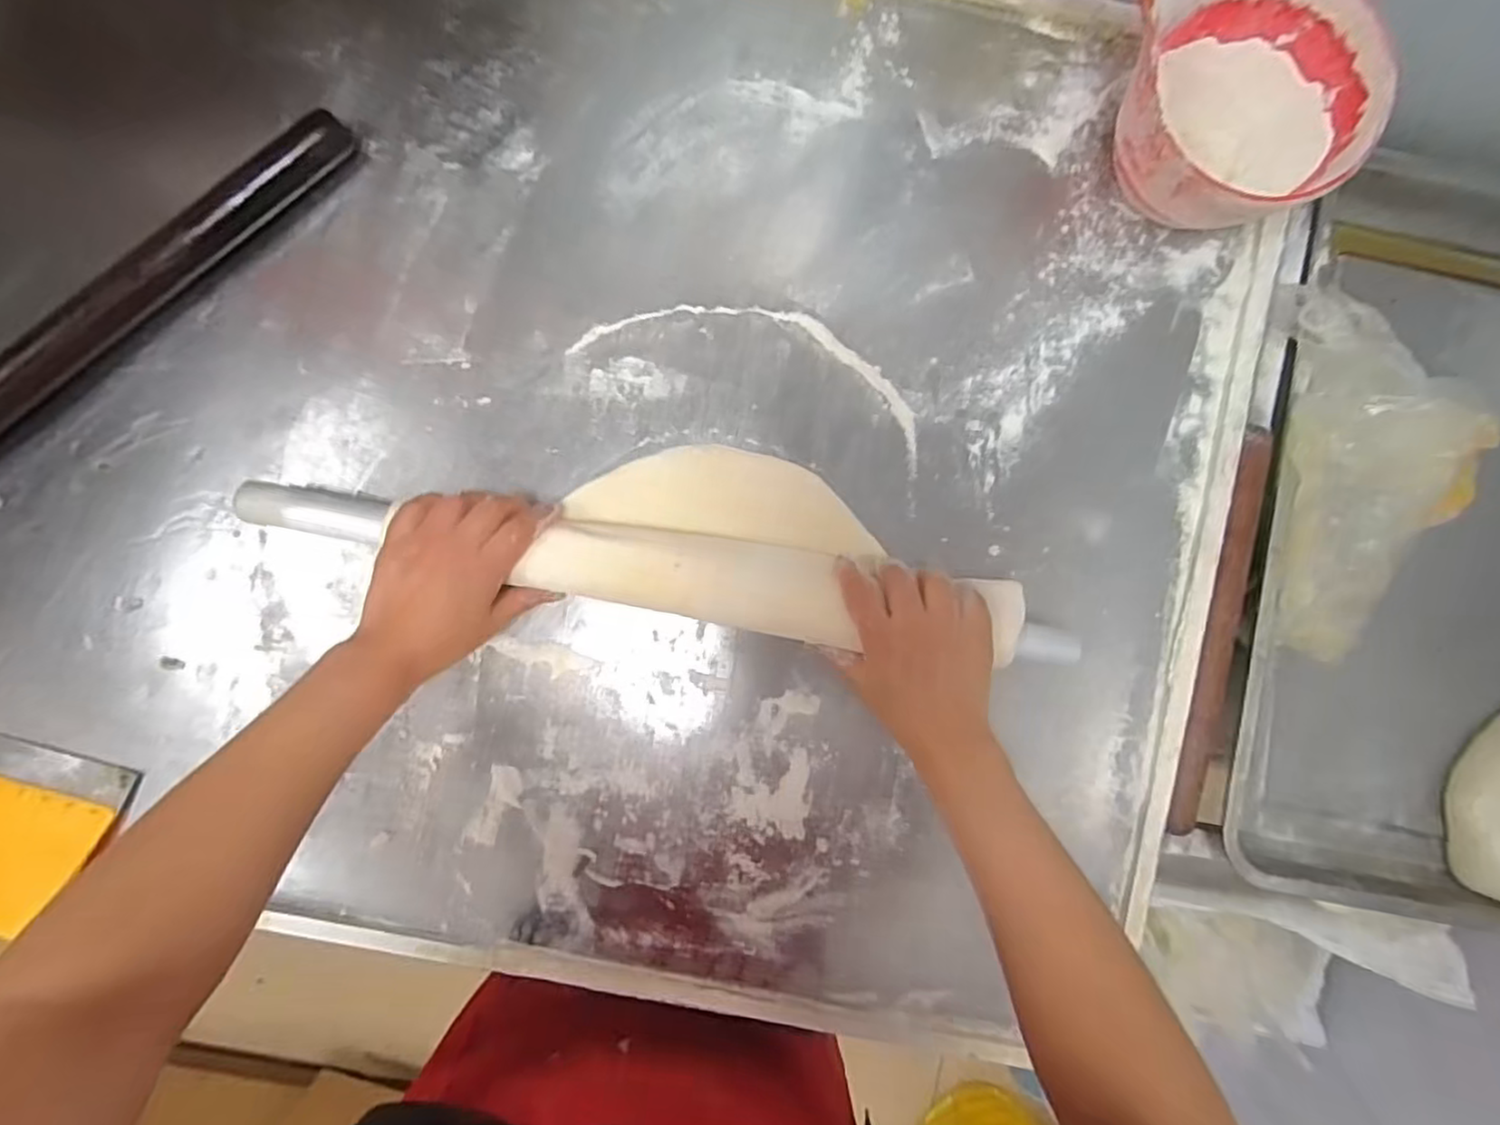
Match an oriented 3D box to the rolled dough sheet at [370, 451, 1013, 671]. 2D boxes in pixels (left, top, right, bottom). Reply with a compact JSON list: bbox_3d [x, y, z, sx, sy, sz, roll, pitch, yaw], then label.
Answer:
[{"bbox_3d":[0.025,-0.011,0.484,0.331,0.053,0.122,9,91,0],"label":"rolled dough sheet"}]

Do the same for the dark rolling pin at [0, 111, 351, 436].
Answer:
[{"bbox_3d":[-0.524,-0.127,0.486,0.589,0.036,0.034,-39,92,-1],"label":"dark rolling pin"}]

